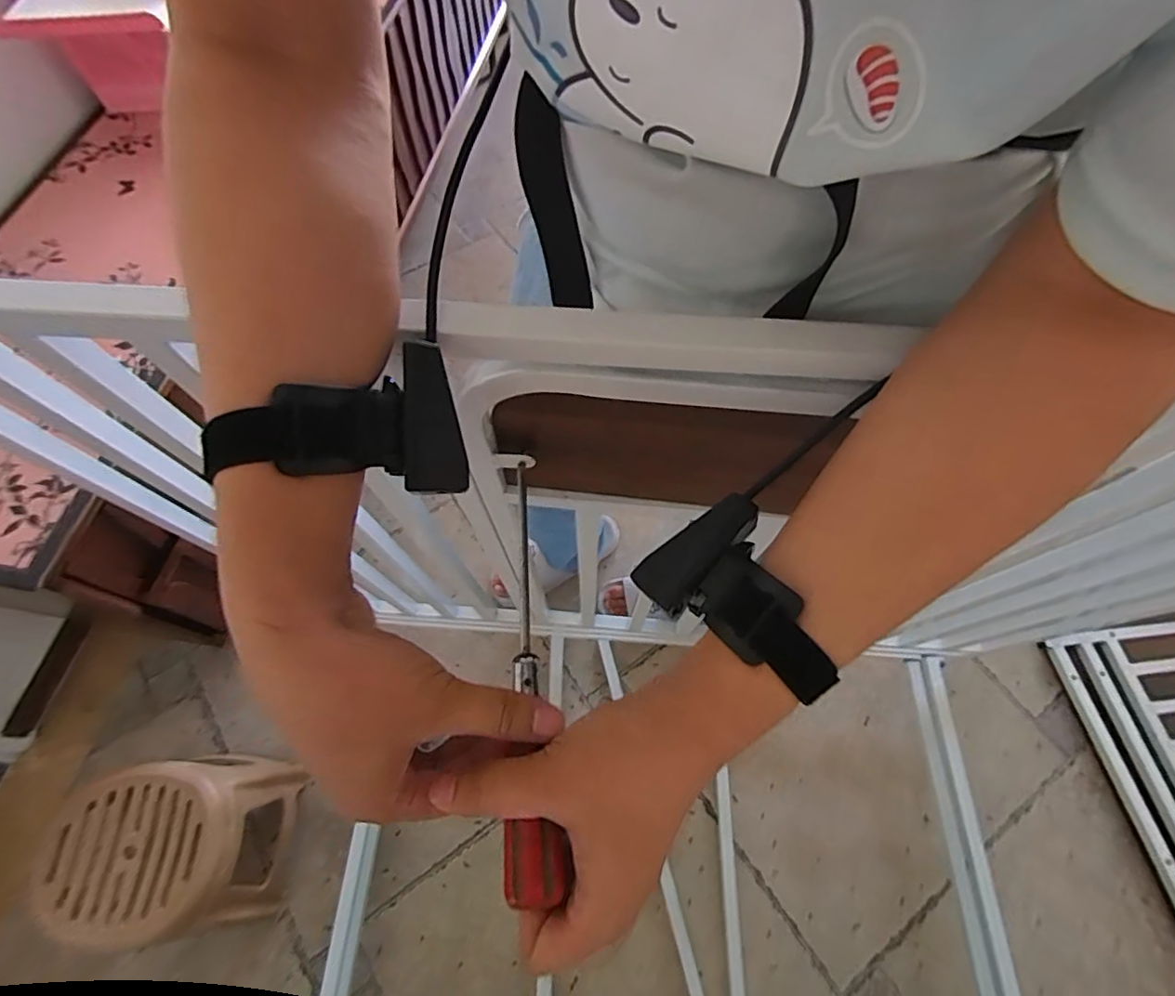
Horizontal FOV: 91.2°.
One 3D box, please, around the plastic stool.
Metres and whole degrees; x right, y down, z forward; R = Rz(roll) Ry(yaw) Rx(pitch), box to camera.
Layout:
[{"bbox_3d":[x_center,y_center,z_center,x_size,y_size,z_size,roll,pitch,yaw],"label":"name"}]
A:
[{"bbox_3d":[-0.608,0.505,0.852,0.238,0.199,0.220,-3,63,-2],"label":"plastic stool"}]

